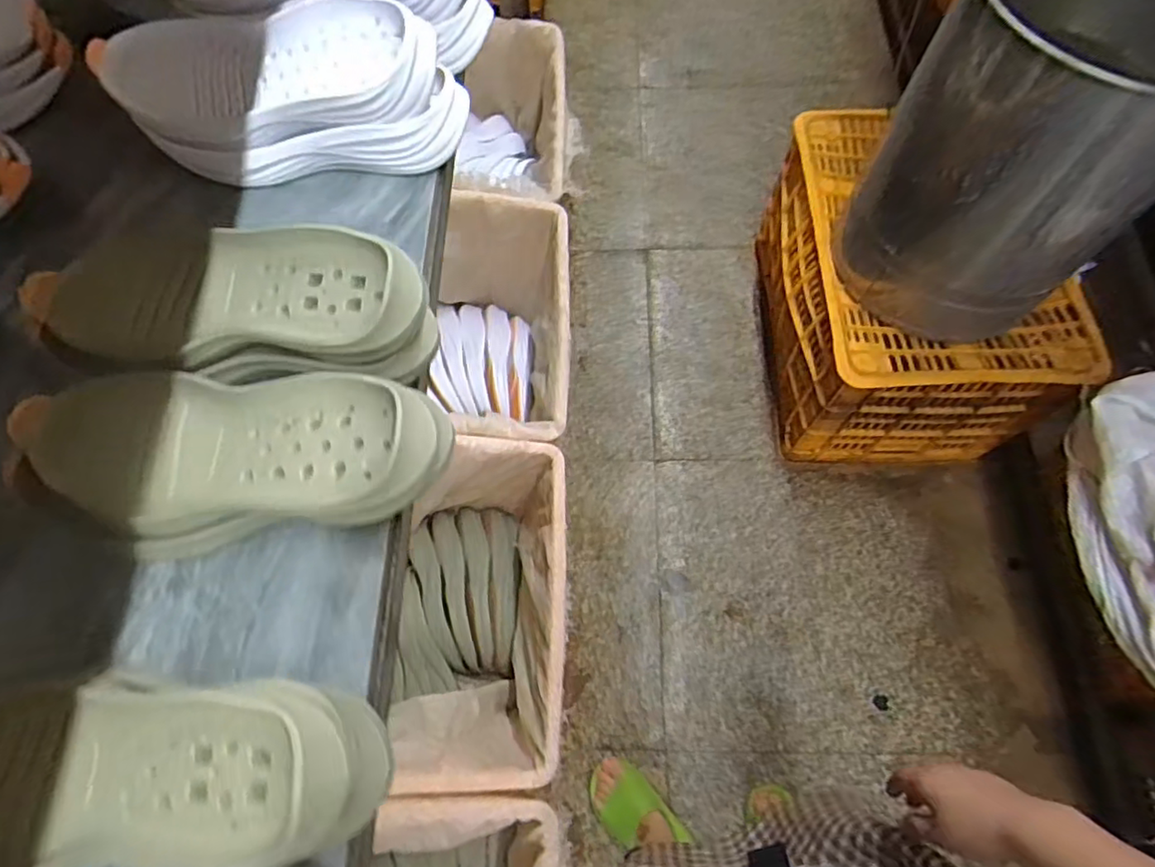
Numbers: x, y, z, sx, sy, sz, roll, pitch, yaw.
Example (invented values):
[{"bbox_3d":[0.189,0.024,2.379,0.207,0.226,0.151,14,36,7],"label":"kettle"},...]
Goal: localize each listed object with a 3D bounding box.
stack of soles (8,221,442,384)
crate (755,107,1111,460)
[{"bbox_3d":[-0.258,-0.103,0.469,0.305,0.085,0.119,10,68,6],"label":"stack of soles"},{"bbox_3d":[0.679,-0.304,1.371,0.474,0.397,0.694,-6,68,-1],"label":"crate"}]

